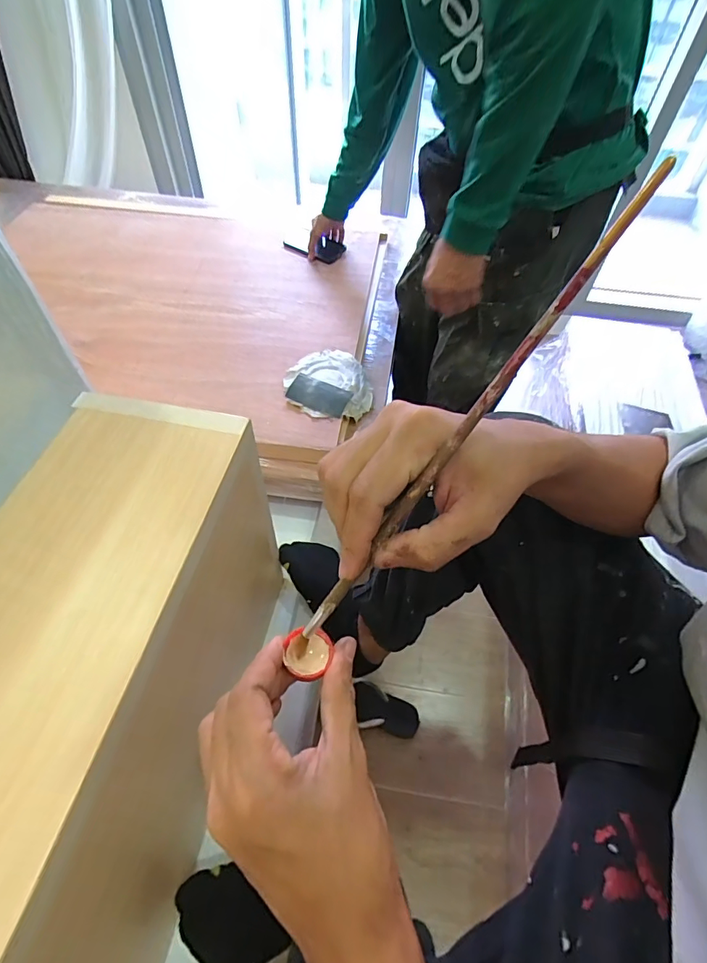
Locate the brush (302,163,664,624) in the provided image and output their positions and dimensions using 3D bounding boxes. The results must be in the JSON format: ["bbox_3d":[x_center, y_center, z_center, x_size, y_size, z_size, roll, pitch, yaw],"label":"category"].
[{"bbox_3d":[0.050,-0.019,0.222,0.008,0.274,0.009,44,20,25],"label":"brush"}]

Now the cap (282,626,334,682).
[{"bbox_3d":[-0.028,0.103,0.271,0.026,0.007,0.029,2,54,-1],"label":"cap"}]

